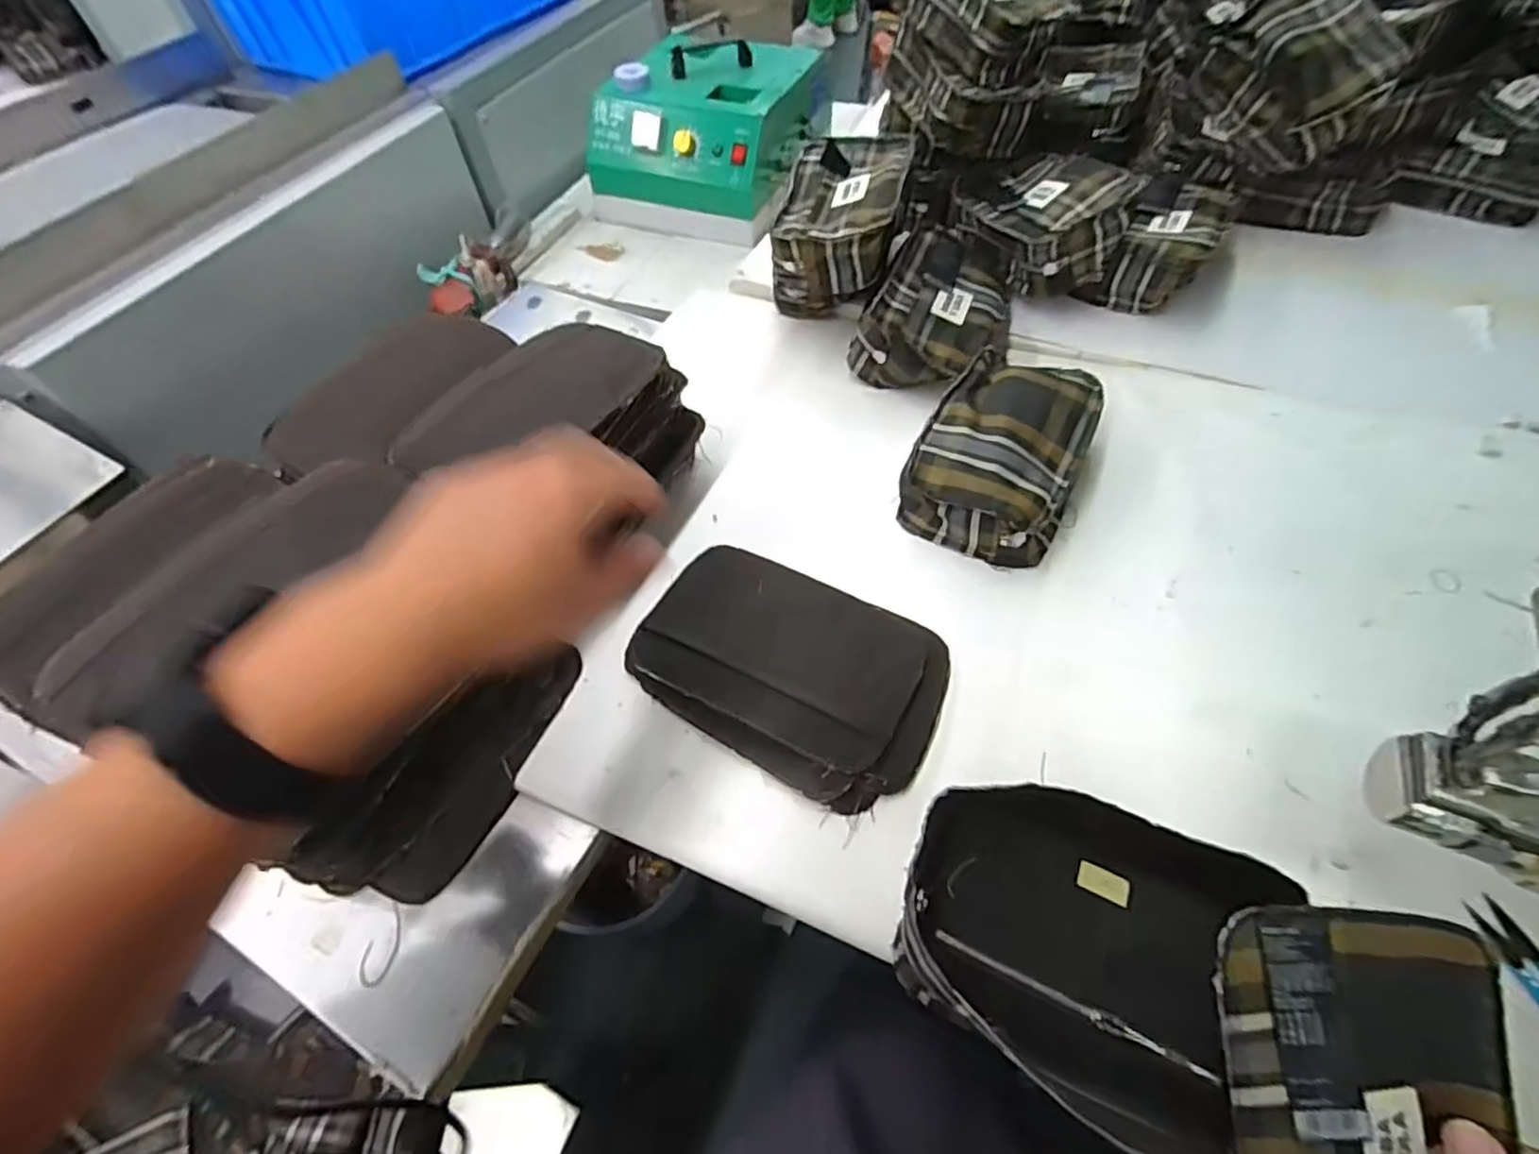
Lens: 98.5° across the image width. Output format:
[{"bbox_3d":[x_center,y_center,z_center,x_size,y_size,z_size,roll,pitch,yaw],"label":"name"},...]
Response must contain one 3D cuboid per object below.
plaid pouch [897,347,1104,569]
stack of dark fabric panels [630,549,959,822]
[{"bbox_3d":[0.202,-0.108,0.577,0.133,0.068,0.194,24,60,18],"label":"plaid pouch"},{"bbox_3d":[0.011,0.066,0.486,0.225,0.035,0.150,19,58,15],"label":"stack of dark fabric panels"}]

